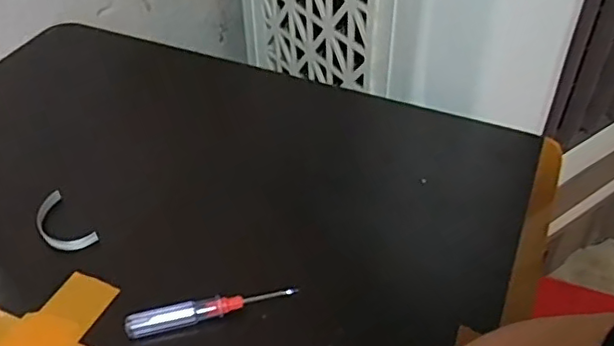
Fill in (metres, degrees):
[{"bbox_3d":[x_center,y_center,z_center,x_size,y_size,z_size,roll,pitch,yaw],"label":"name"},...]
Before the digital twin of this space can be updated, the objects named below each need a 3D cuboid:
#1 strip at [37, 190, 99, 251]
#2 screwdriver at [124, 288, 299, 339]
[{"bbox_3d":[-0.202,0.043,0.498,0.032,0.010,0.070,-34,52,-29],"label":"strip"},{"bbox_3d":[-0.069,0.096,0.433,0.118,0.016,0.014,-10,44,-9],"label":"screwdriver"}]

